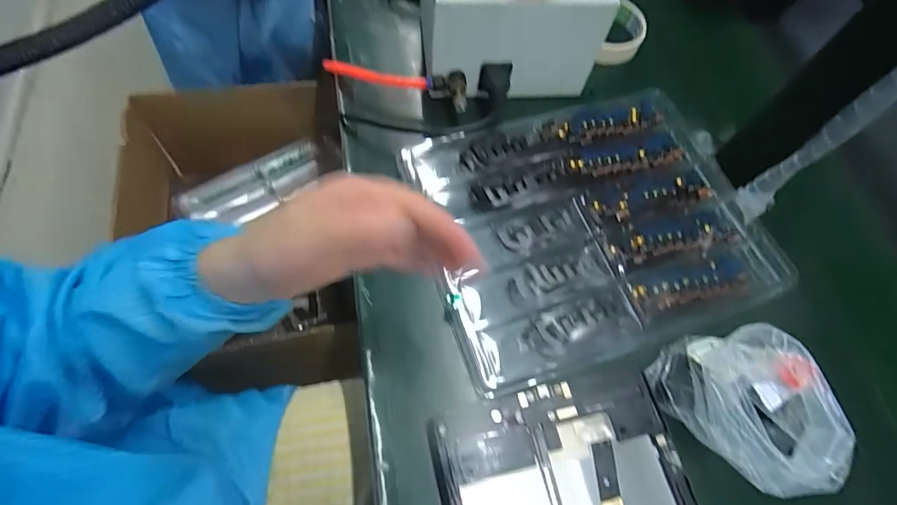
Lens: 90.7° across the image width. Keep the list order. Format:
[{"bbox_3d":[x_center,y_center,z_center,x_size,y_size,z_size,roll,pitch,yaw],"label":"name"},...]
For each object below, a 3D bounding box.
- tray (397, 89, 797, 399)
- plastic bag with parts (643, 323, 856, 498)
[{"bbox_3d":[0.120,-0.028,0.378,0.273,0.021,0.222,-13,68,-12],"label":"tray"},{"bbox_3d":[0.208,0.100,0.298,0.098,0.051,0.115,-29,65,-18],"label":"plastic bag with parts"}]

